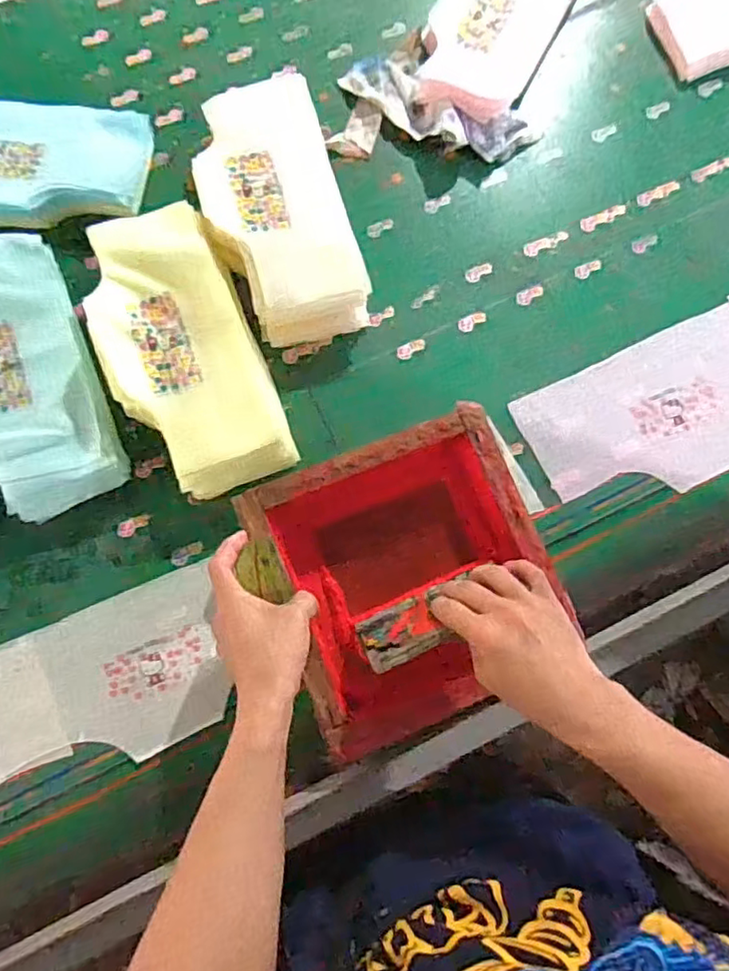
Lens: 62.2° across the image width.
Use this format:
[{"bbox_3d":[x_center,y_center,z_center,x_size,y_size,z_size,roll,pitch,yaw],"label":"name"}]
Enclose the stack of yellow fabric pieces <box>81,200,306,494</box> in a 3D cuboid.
[{"bbox_3d":[-0.184,-0.138,0.620,0.154,0.066,0.295,-23,79,-4],"label":"stack of yellow fabric pieces"}]

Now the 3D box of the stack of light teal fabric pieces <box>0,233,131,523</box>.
[{"bbox_3d":[-0.362,-0.115,0.631,0.156,0.049,0.302,-23,77,-5],"label":"stack of light teal fabric pieces"}]

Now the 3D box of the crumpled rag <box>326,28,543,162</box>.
[{"bbox_3d":[0.087,-0.475,0.727,0.231,0.033,0.165,4,77,2],"label":"crumpled rag"}]

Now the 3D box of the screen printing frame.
[{"bbox_3d":[0.044,0.084,0.569,0.250,0.069,0.252,-24,78,-5],"label":"screen printing frame"}]

